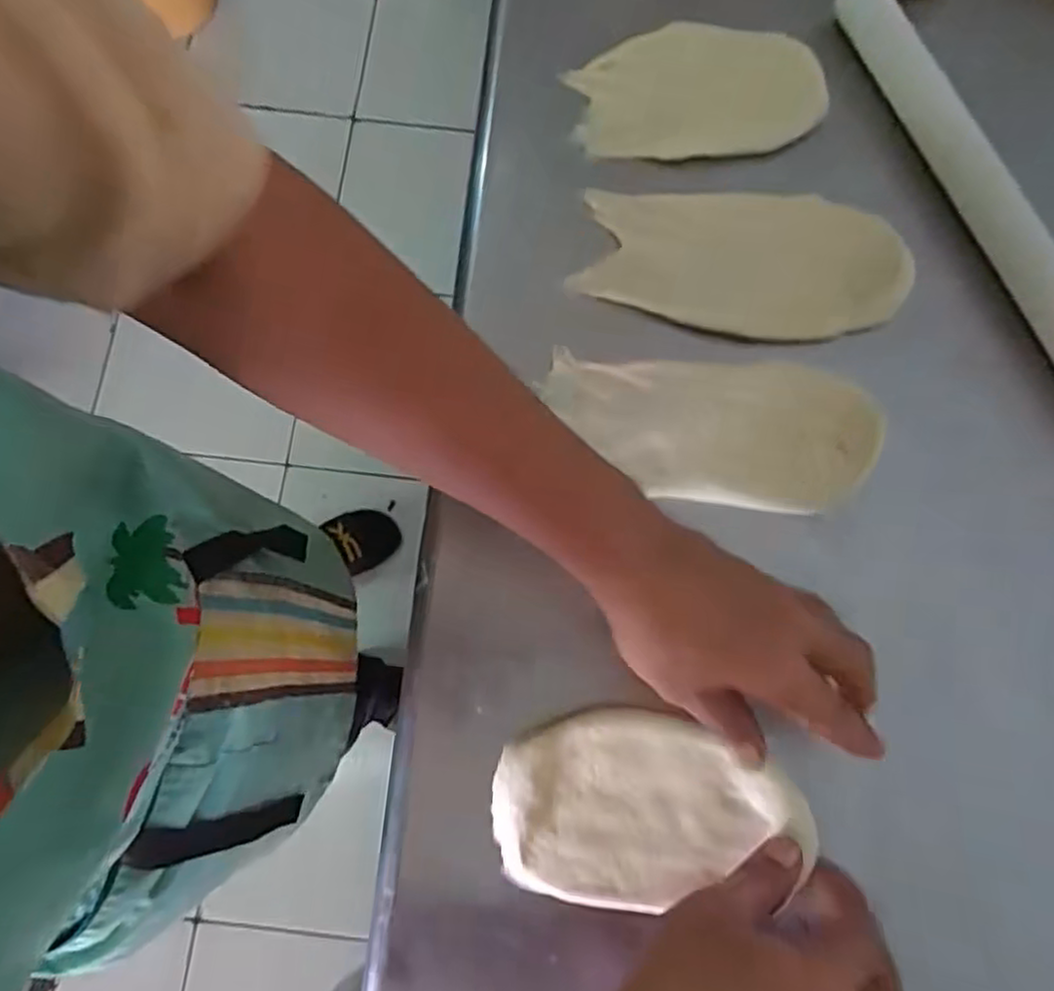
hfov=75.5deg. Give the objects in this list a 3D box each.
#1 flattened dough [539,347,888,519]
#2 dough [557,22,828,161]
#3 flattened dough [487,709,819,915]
[{"bbox_3d":[0.106,-0.040,0.397,0.187,0.014,0.087,7,77,0],"label":"flattened dough"},{"bbox_3d":[0.118,-0.277,0.465,0.168,0.012,0.094,-8,78,-3],"label":"dough"},{"bbox_3d":[0.064,0.163,0.353,0.157,0.013,0.094,4,77,0],"label":"flattened dough"}]

